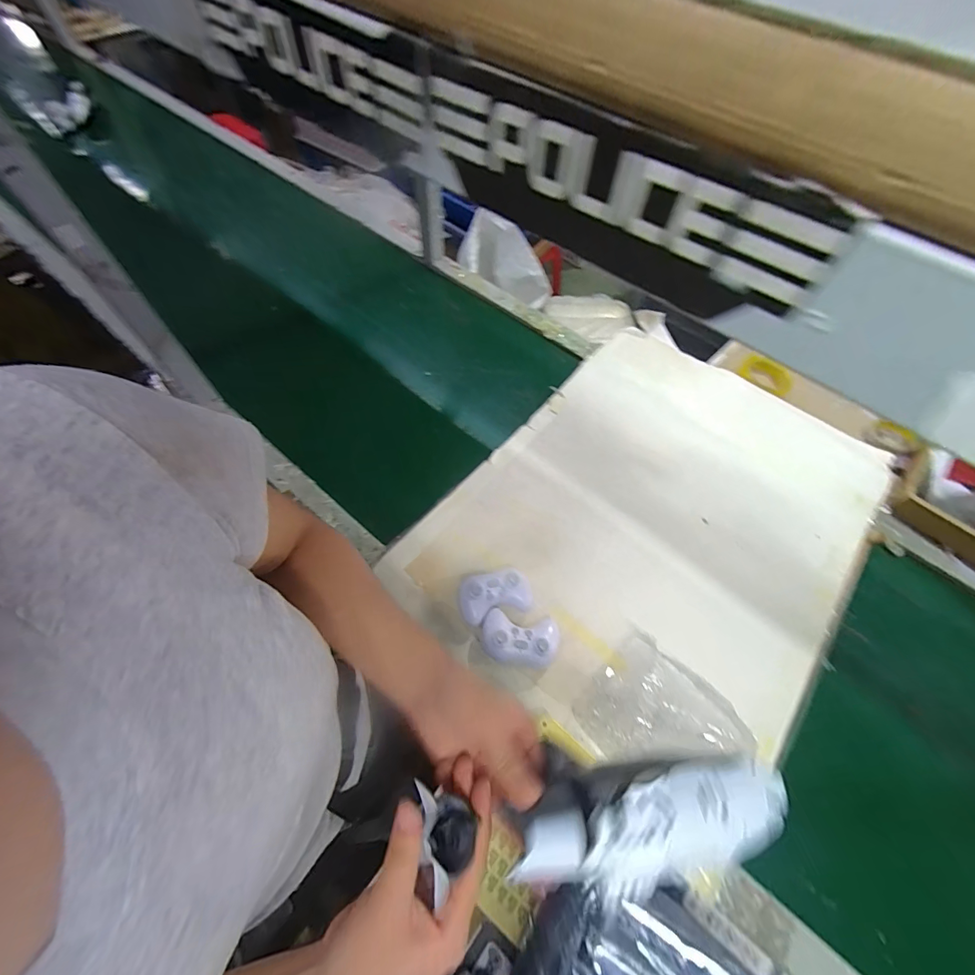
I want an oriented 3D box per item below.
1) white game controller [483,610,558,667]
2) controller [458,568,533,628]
[{"bbox_3d":[0.049,0.225,0.617,0.117,0.055,0.072,10,62,2],"label":"white game controller"},{"bbox_3d":[0.011,0.167,0.642,0.114,0.052,0.068,-13,64,-10],"label":"controller"}]

